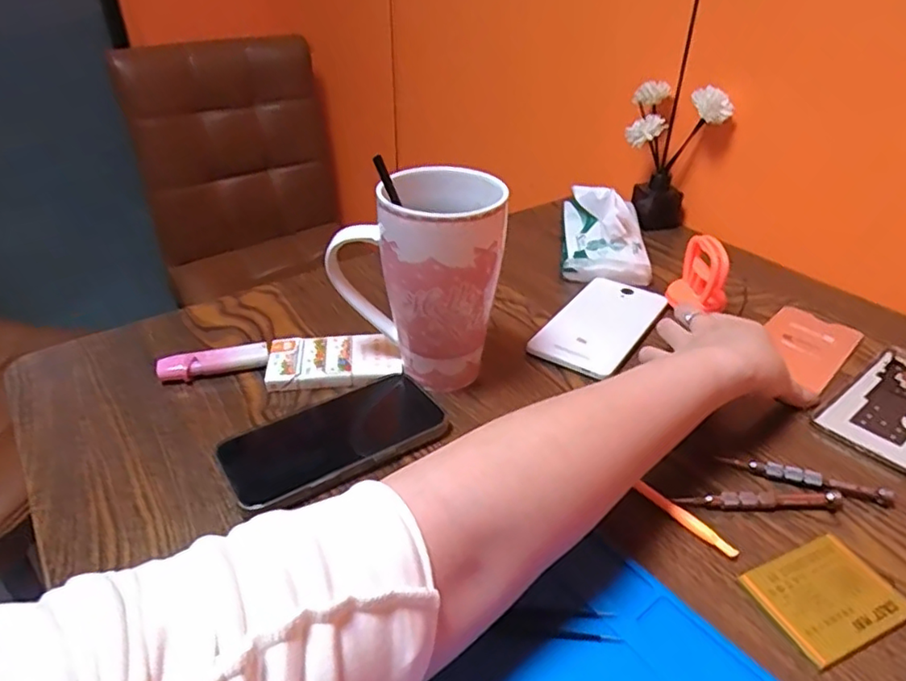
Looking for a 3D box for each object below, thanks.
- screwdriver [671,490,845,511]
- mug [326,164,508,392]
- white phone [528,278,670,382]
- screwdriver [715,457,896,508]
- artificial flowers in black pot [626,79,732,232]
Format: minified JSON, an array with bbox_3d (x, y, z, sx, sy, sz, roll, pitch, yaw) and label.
[{"bbox_3d":[0.192,0.100,0.383,0.104,0.008,0.012,0,35,-2],"label":"screwdriver"},{"bbox_3d":[-0.025,-0.040,0.448,0.120,0.153,0.087,-9,36,-15],"label":"mug"},{"bbox_3d":[0.133,-0.015,0.548,0.079,0.011,0.155,22,39,27],"label":"white phone"},{"bbox_3d":[0.232,0.091,0.399,0.103,0.011,0.011,13,36,16],"label":"screwdriver"},{"bbox_3d":[0.254,-0.215,0.718,0.104,0.157,0.064,12,36,15],"label":"artificial flowers in black pot"}]

